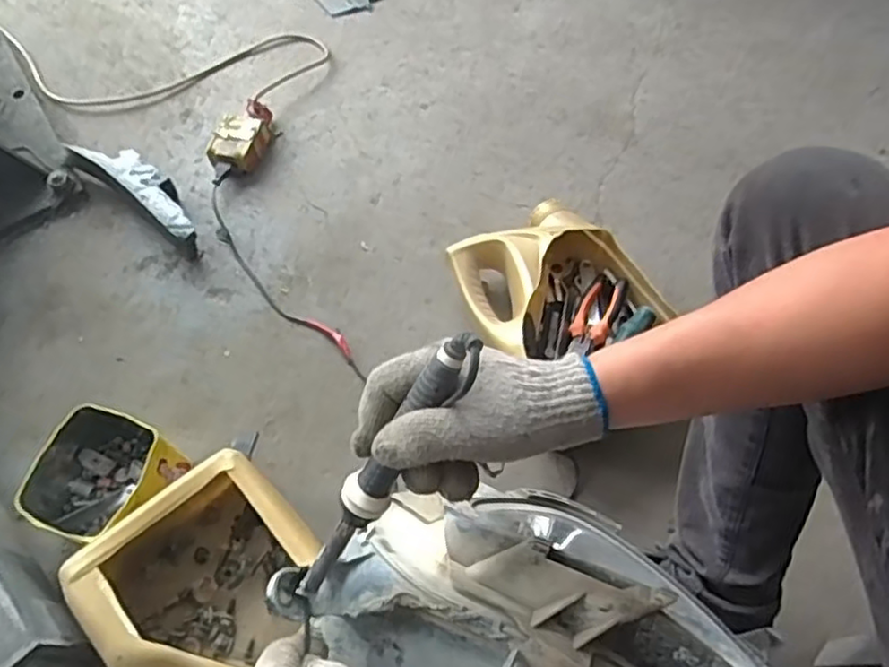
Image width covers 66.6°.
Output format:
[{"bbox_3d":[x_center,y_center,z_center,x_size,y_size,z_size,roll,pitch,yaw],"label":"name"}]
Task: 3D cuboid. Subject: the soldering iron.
[{"bbox_3d":[-0.039,0.087,0.406,0.026,0.229,0.025,46,32,24],"label":"soldering iron"}]

